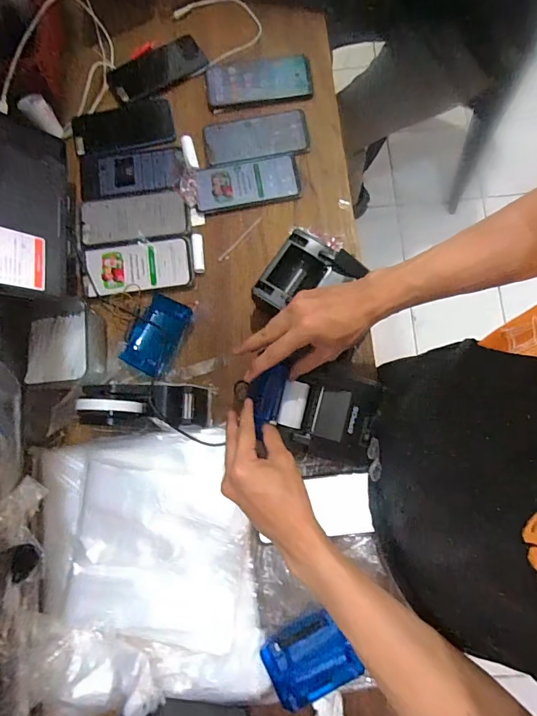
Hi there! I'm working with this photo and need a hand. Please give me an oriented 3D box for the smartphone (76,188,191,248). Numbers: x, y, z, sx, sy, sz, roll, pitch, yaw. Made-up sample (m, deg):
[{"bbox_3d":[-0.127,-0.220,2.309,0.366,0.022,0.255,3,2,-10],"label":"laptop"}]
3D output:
[{"bbox_3d":[-0.209,-0.221,0.641,0.167,0.006,0.081,-7,78,2],"label":"smartphone"}]

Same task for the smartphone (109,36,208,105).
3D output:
[{"bbox_3d":[-0.186,-0.483,0.686,0.160,0.015,0.066,-24,78,-1],"label":"smartphone"}]

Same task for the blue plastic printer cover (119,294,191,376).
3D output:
[{"bbox_3d":[-0.160,-0.033,0.596,0.068,0.016,0.109,27,82,9],"label":"blue plastic printer cover"}]

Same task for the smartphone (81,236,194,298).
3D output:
[{"bbox_3d":[-0.199,-0.141,0.628,0.166,0.005,0.083,-7,78,2],"label":"smartphone"}]

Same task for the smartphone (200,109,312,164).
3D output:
[{"bbox_3d":[-0.021,-0.357,0.666,0.165,0.007,0.078,-10,78,2],"label":"smartphone"}]

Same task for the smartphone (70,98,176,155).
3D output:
[{"bbox_3d":[-0.238,-0.377,0.676,0.160,0.009,0.085,-13,78,1],"label":"smartphone"}]

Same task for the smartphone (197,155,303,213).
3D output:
[{"bbox_3d":[-0.034,-0.276,0.644,0.160,0.013,0.081,-12,78,1],"label":"smartphone"}]

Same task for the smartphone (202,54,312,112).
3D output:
[{"bbox_3d":[-0.016,-0.453,0.674,0.170,0.014,0.079,-6,78,3],"label":"smartphone"}]

